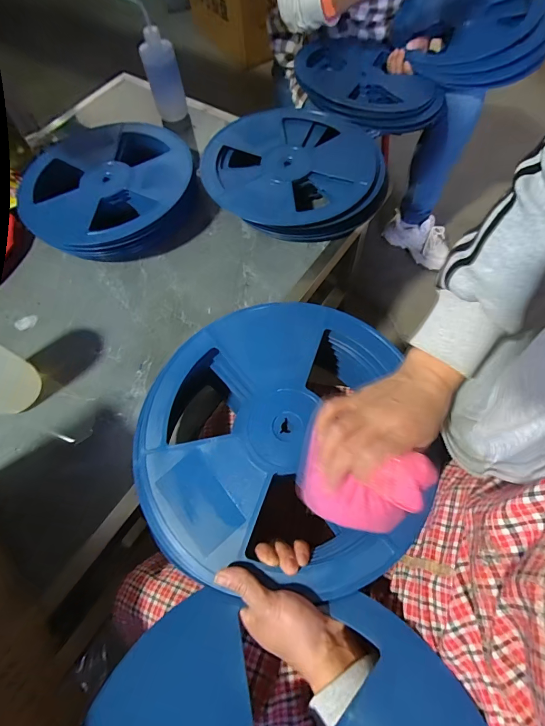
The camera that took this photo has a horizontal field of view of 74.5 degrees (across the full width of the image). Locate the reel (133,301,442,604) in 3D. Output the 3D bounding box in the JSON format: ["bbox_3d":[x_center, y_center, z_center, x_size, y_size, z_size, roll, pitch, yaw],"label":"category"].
[{"bbox_3d":[0.003,0.077,0.403,0.303,0.034,0.309,-1,64,2],"label":"reel"}]

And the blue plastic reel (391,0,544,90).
[{"bbox_3d":[0.479,-0.818,0.857,0.346,0.079,0.406,17,66,10],"label":"blue plastic reel"}]

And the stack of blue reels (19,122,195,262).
[{"bbox_3d":[-0.309,-0.343,0.701,0.304,0.089,0.296,-13,64,-4],"label":"stack of blue reels"}]

